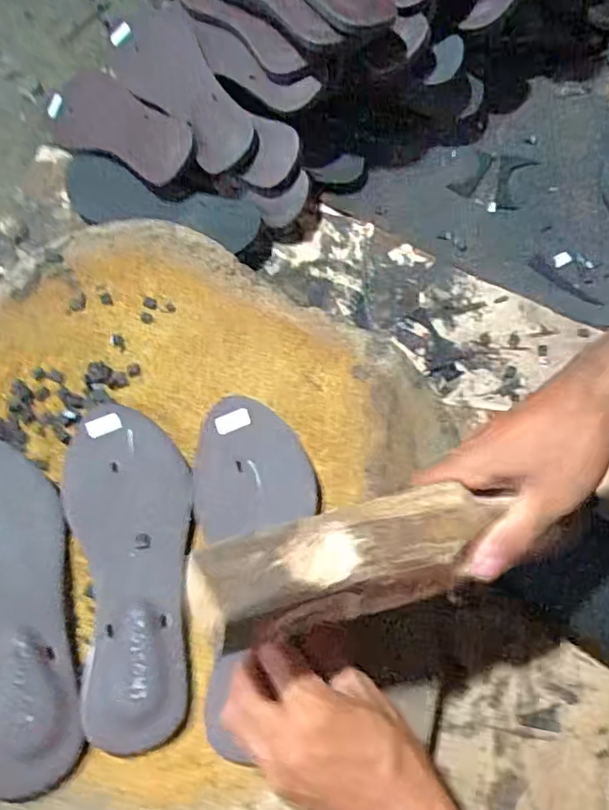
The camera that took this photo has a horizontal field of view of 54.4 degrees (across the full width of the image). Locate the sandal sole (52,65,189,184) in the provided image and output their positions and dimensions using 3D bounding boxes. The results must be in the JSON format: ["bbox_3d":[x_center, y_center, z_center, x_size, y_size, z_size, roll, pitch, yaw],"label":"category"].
[{"bbox_3d":[-0.223,-0.321,0.680,0.243,0.021,0.091,40,97,25],"label":"sandal sole"}]

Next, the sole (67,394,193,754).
[{"bbox_3d":[-0.122,0.105,0.426,0.087,0.010,0.242,-13,66,-5],"label":"sole"}]

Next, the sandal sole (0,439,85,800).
[{"bbox_3d":[-0.210,0.130,0.407,0.090,0.016,0.239,-17,66,-7],"label":"sandal sole"}]

